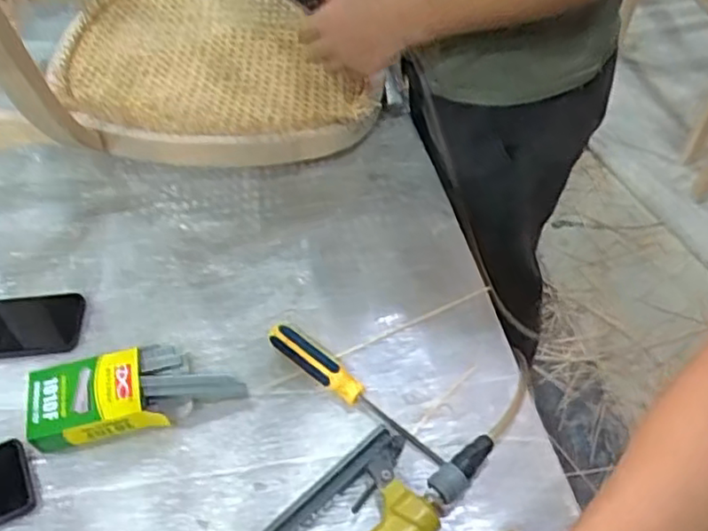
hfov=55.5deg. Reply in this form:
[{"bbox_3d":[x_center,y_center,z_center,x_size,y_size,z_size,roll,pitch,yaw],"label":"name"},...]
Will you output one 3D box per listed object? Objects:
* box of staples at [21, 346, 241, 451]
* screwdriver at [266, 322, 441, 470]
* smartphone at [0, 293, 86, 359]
[{"bbox_3d":[-0.218,0.123,0.673,0.206,0.037,0.086,-11,54,-6],"label":"box of staples"},{"bbox_3d":[0.000,0.123,0.661,0.207,0.030,0.032,32,61,26],"label":"screwdriver"},{"bbox_3d":[-0.371,0.065,0.730,0.143,0.015,0.074,-5,52,1],"label":"smartphone"}]

